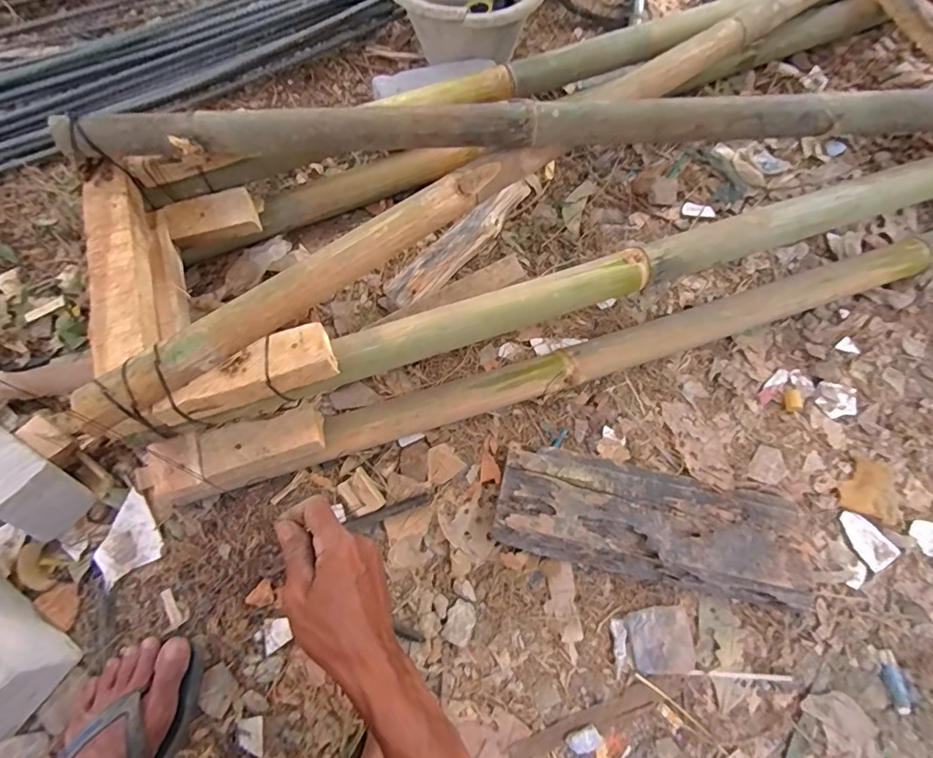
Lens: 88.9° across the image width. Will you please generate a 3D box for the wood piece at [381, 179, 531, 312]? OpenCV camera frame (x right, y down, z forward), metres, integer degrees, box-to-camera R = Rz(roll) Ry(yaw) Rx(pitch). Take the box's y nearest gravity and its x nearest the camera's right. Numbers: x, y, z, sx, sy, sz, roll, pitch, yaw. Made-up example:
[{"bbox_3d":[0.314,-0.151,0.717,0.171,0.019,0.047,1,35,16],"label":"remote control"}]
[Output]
[{"bbox_3d":[-0.004,-0.218,0.753,0.053,0.031,0.304,40,75,13],"label":"wood piece"}]

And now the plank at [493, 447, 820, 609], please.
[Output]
[{"bbox_3d":[0.234,0.181,0.599,0.394,0.061,0.141,8,71,2],"label":"plank"}]

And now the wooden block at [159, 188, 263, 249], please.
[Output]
[{"bbox_3d":[-0.365,-0.232,0.687,0.119,0.037,0.055,-19,72,-7],"label":"wooden block"}]

